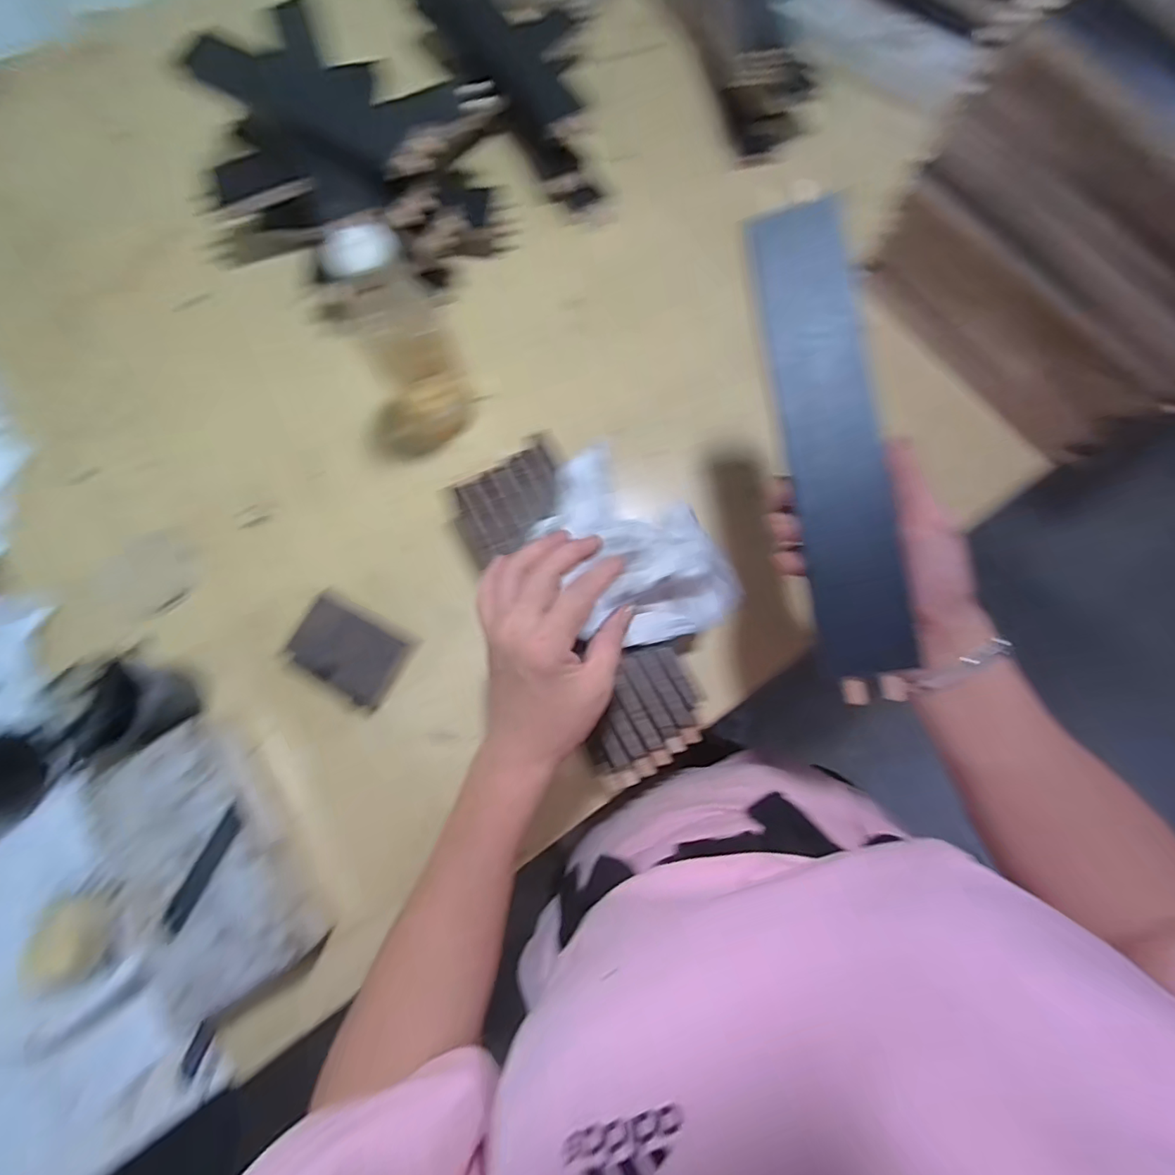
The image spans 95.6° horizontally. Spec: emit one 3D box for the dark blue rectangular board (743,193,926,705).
[{"bbox_3d":[0.144,-0.081,0.314,0.054,0.008,0.289,-12,88,28],"label":"dark blue rectangular board"}]

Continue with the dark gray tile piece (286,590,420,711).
[{"bbox_3d":[-0.222,0.058,0.502,0.100,0.007,0.075,30,82,1],"label":"dark gray tile piece"}]

